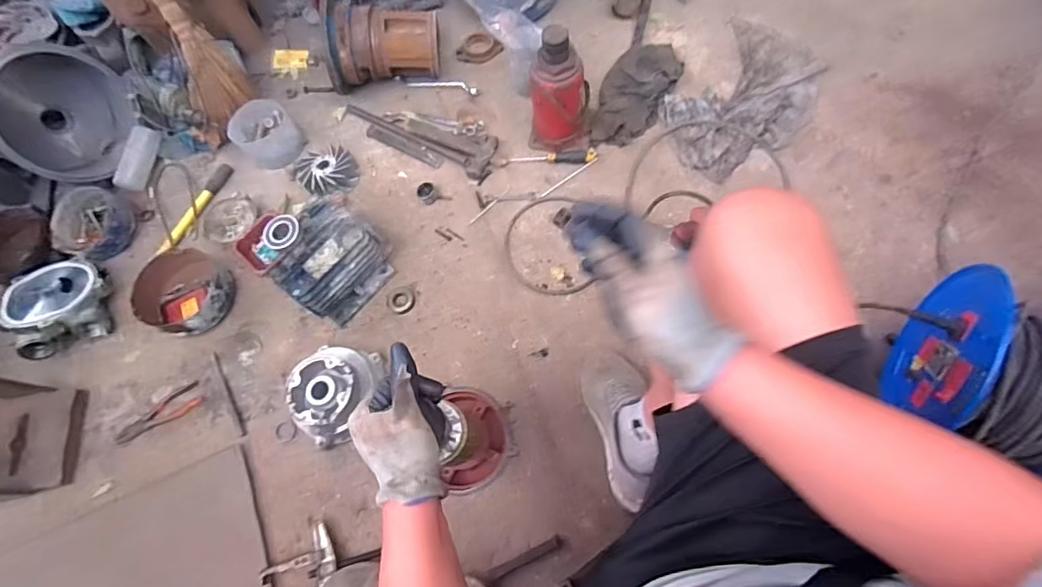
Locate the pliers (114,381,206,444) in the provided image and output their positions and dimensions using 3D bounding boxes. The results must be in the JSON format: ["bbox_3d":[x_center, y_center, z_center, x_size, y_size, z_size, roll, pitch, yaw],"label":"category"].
[{"bbox_3d":[-0.795,0.267,1.083,0.204,0.022,0.061,-31,67,-6],"label":"pliers"}]

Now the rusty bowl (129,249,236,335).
[{"bbox_3d":[-0.771,-0.003,1.143,0.201,0.082,0.187,-3,67,6],"label":"rusty bowl"}]

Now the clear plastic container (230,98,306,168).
[{"bbox_3d":[-0.672,-0.417,1.312,0.148,0.094,0.159,-3,67,6],"label":"clear plastic container"}]

